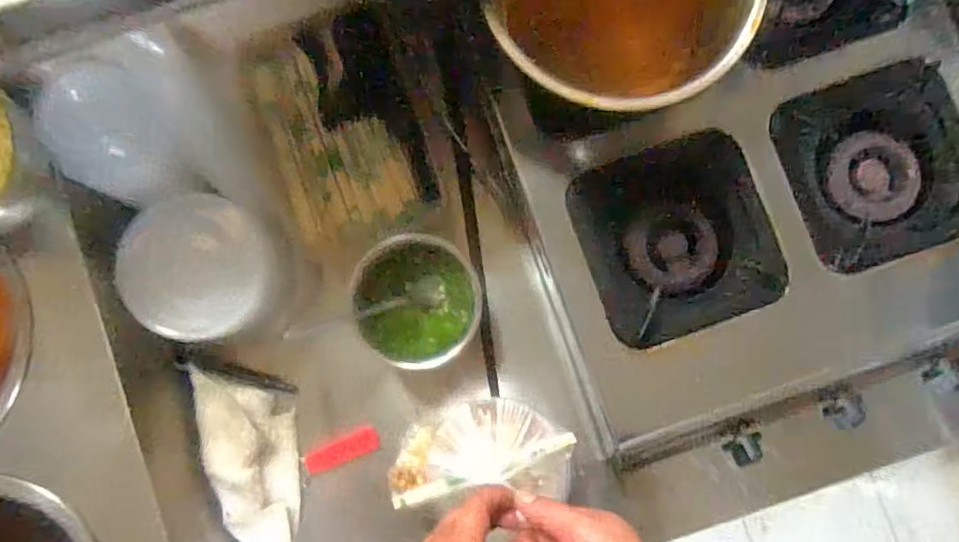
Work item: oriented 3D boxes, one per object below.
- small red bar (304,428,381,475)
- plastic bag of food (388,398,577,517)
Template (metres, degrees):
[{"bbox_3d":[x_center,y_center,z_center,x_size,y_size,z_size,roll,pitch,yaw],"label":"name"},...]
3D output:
[{"bbox_3d":[-0.153,0.201,0.664,0.085,0.005,0.028,-23,86,-2],"label":"small red bar"},{"bbox_3d":[-0.002,0.185,0.585,0.183,0.055,0.105,-11,85,8],"label":"plastic bag of food"}]

